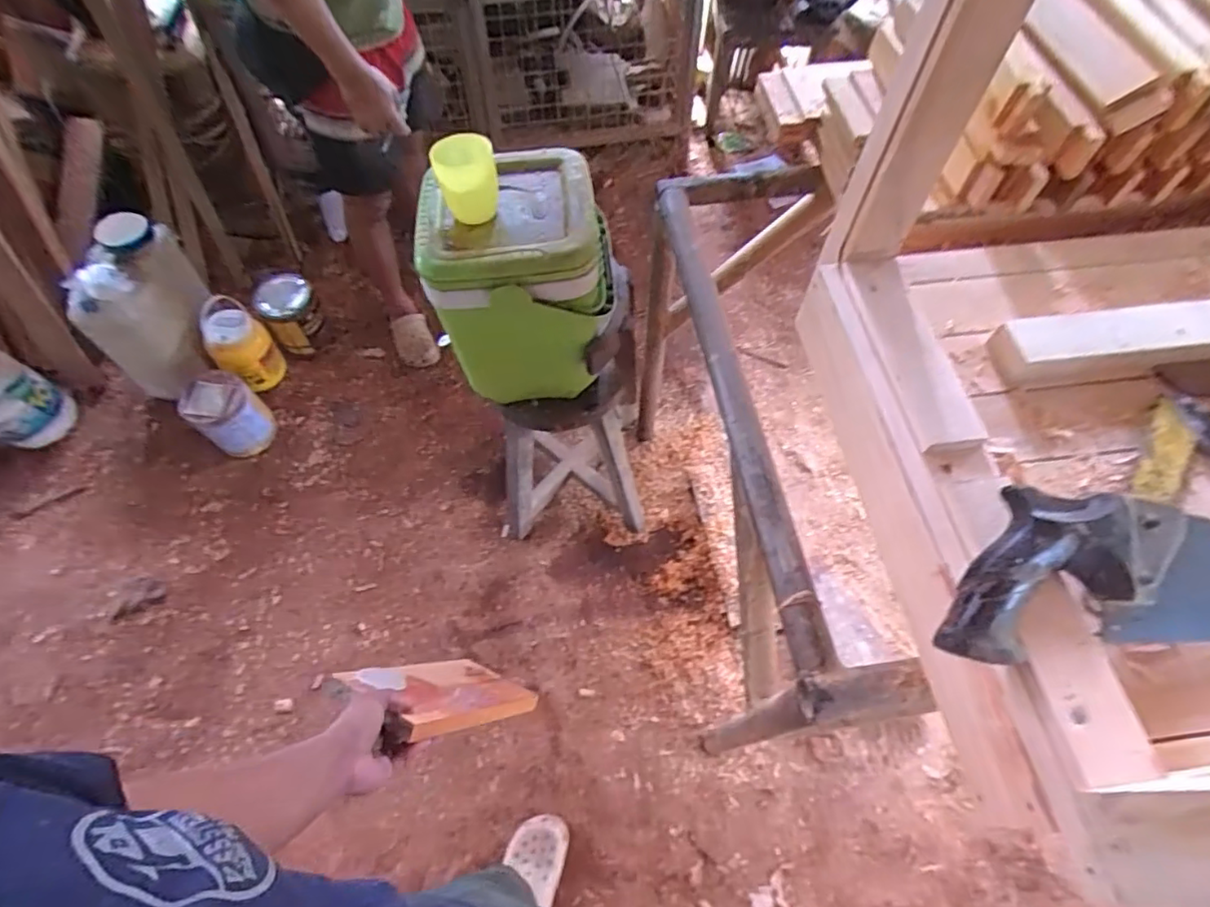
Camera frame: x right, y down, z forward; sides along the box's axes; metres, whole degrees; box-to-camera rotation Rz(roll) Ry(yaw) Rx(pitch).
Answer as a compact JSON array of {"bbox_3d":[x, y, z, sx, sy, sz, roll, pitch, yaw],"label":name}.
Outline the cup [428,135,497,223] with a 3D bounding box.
[{"bbox_3d":[-0.193,-0.381,0.824,0.090,0.108,0.068,-13,61,-8],"label":"cup"}]

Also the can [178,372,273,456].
[{"bbox_3d":[-1.054,-0.098,1.671,0.169,0.234,0.171,0,60,0],"label":"can"}]

